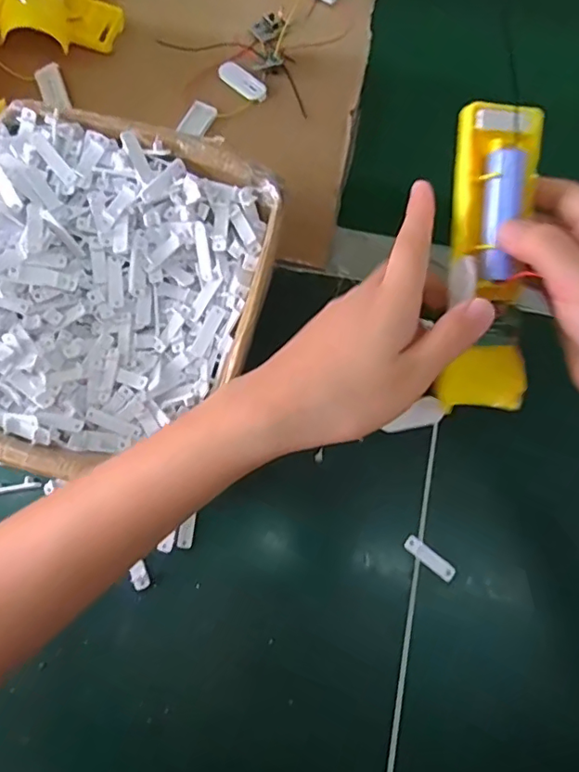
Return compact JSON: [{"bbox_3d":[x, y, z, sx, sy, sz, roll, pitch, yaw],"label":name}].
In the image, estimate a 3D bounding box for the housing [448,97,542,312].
[{"bbox_3d":[0.107,-0.095,0.285,0.042,0.016,0.100,6,96,1],"label":"housing"}]

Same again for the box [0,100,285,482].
[{"bbox_3d":[-0.129,-0.054,0.373,0.198,0.083,0.227,20,77,5],"label":"box"}]

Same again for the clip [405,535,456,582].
[{"bbox_3d":[0.095,0.117,0.369,0.037,0.005,0.011,39,79,9],"label":"clip"}]

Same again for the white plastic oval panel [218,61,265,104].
[{"bbox_3d":[-0.041,-0.263,0.468,0.048,0.004,0.022,43,80,10],"label":"white plastic oval panel"}]

